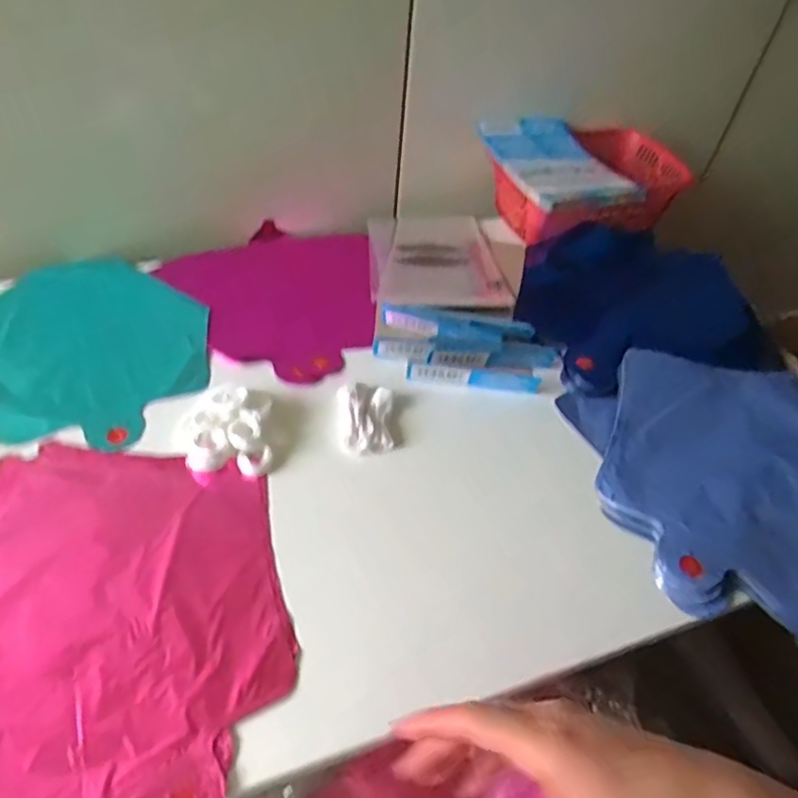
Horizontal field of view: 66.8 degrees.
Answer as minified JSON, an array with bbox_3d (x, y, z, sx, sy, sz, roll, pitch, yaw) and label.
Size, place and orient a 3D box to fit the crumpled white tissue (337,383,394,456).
[{"bbox_3d":[-0.027,0.012,0.498,0.043,0.017,0.067,-1,48,-7],"label":"crumpled white tissue"}]

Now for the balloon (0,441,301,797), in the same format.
[{"bbox_3d":[-0.181,0.131,0.384,0.224,0.008,0.237,2,48,-2],"label":"balloon"}]

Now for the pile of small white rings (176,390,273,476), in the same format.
[{"bbox_3d":[-0.135,0.027,0.466,0.071,0.030,0.064,-5,49,-11],"label":"pile of small white rings"}]

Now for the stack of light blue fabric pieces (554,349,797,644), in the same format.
[{"bbox_3d":[0.296,0.061,0.498,0.286,0.043,0.253,-5,49,-11],"label":"stack of light blue fabric pieces"}]

